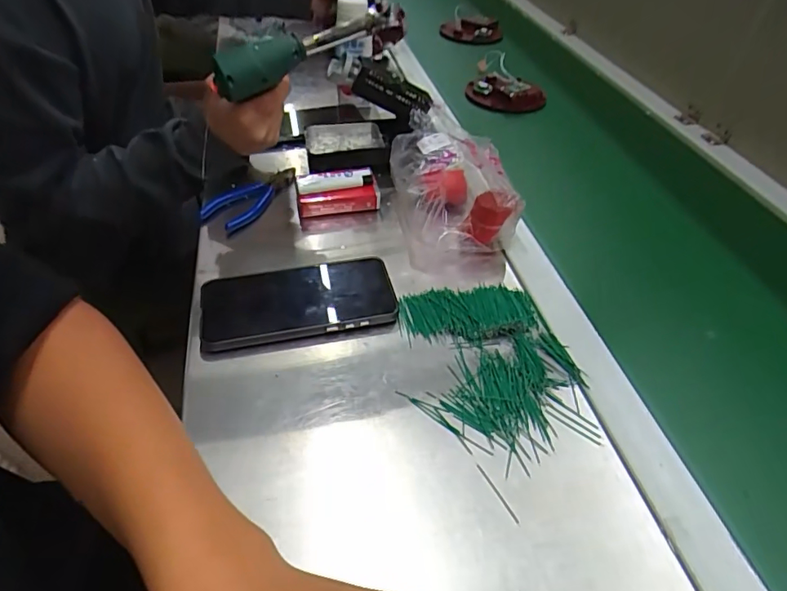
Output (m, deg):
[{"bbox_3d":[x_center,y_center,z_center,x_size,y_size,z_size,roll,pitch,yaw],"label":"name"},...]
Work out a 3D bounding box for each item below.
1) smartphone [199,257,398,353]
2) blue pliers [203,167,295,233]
[{"bbox_3d":[-0.083,0.003,0.441,0.161,0.016,0.078,-7,45,-10],"label":"smartphone"},{"bbox_3d":[-0.150,-0.111,0.560,0.051,0.024,0.124,27,50,23],"label":"blue pliers"}]

